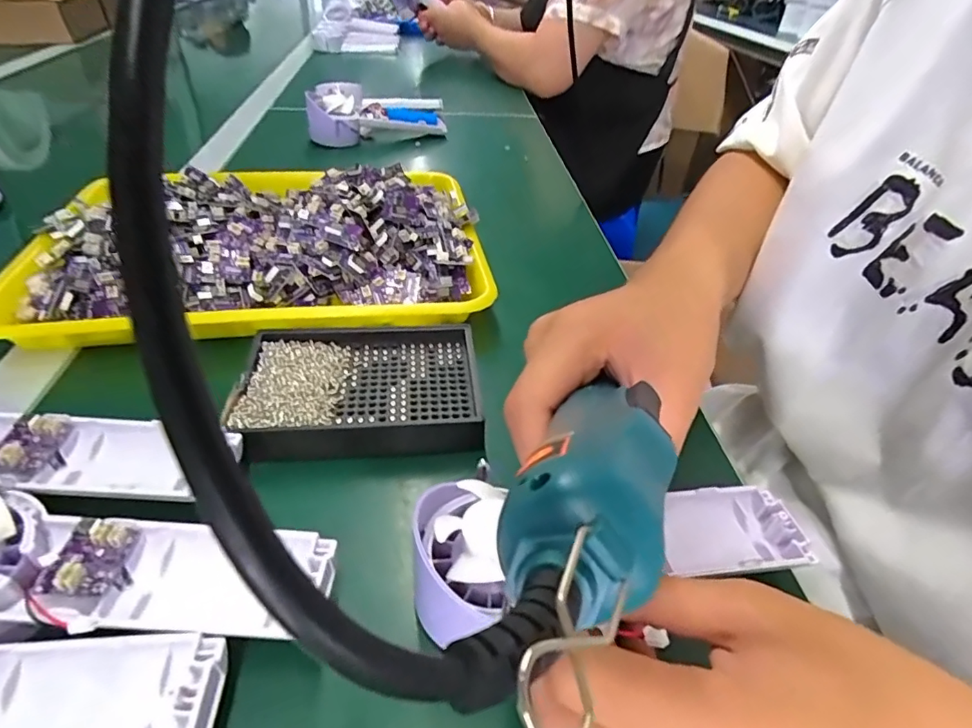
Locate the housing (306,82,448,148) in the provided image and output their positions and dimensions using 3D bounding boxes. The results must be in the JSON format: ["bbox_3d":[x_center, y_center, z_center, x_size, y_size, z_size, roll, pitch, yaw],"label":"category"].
[{"bbox_3d":[-0.139,-0.339,0.706,0.203,0.054,0.084,-16,44,-23],"label":"housing"}]

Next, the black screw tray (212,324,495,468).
[{"bbox_3d":[-0.074,0.013,0.317,0.135,0.021,0.094,-2,41,-7],"label":"black screw tray"}]

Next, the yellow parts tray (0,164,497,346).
[{"bbox_3d":[-0.175,-0.110,0.423,0.336,0.044,0.252,-4,41,-10],"label":"yellow parts tray"}]

